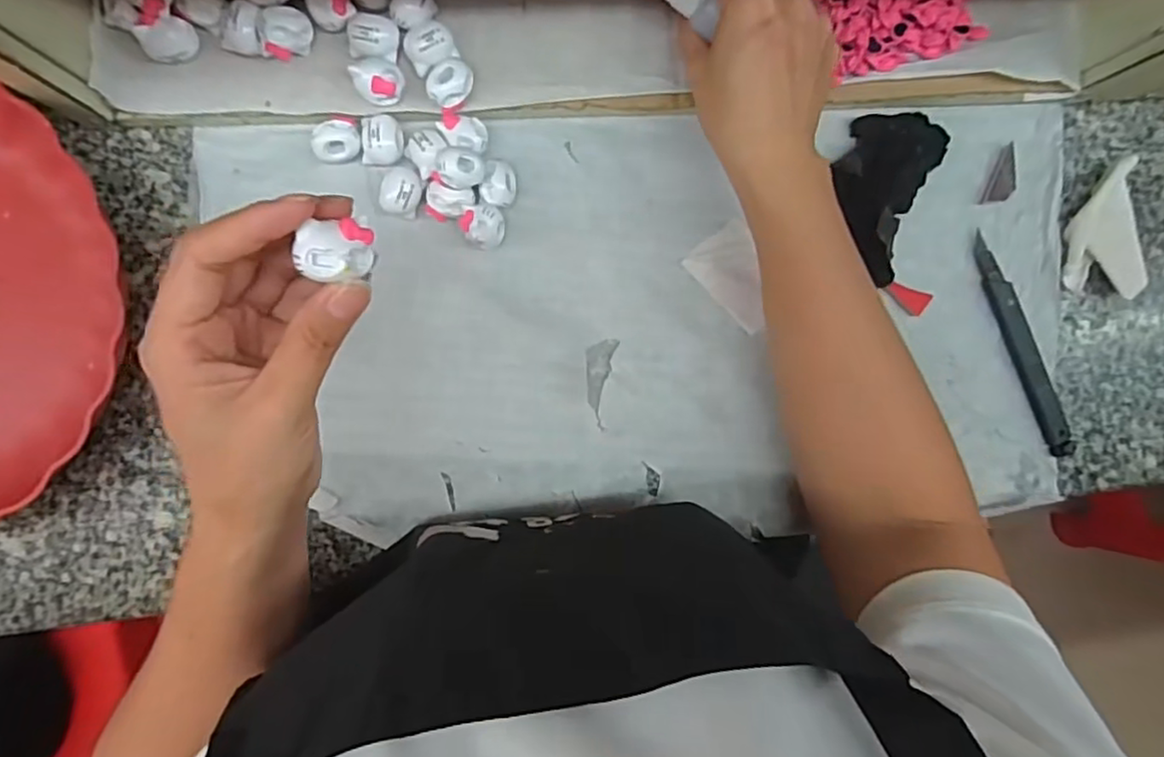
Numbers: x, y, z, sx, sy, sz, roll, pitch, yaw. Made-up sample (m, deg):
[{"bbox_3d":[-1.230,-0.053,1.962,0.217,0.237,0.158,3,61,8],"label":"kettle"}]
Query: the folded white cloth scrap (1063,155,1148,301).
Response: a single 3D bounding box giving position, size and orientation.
[{"bbox_3d":[0.325,-0.091,0.406,0.051,0.015,0.082,-7,95,-6],"label":"folded white cloth scrap"}]

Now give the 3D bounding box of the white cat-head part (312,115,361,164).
[{"bbox_3d":[-0.131,-0.127,0.352,0.023,0.018,0.024,3,93,-7],"label":"white cat-head part"}]

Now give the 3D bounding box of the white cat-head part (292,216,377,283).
[{"bbox_3d":[-0.083,-0.043,0.221,0.023,0.013,0.020,-2,94,-7],"label":"white cat-head part"}]

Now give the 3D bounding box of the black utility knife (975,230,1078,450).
[{"bbox_3d":[0.275,-0.020,0.407,0.018,0.008,0.147,-26,96,-4],"label":"black utility knife"}]

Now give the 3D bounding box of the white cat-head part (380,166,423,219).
[{"bbox_3d":[-0.097,-0.101,0.351,0.021,0.014,0.026,7,93,-7],"label":"white cat-head part"}]

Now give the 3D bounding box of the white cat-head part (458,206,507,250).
[{"bbox_3d":[-0.054,-0.082,0.358,0.023,0.021,0.021,-18,96,-5],"label":"white cat-head part"}]

